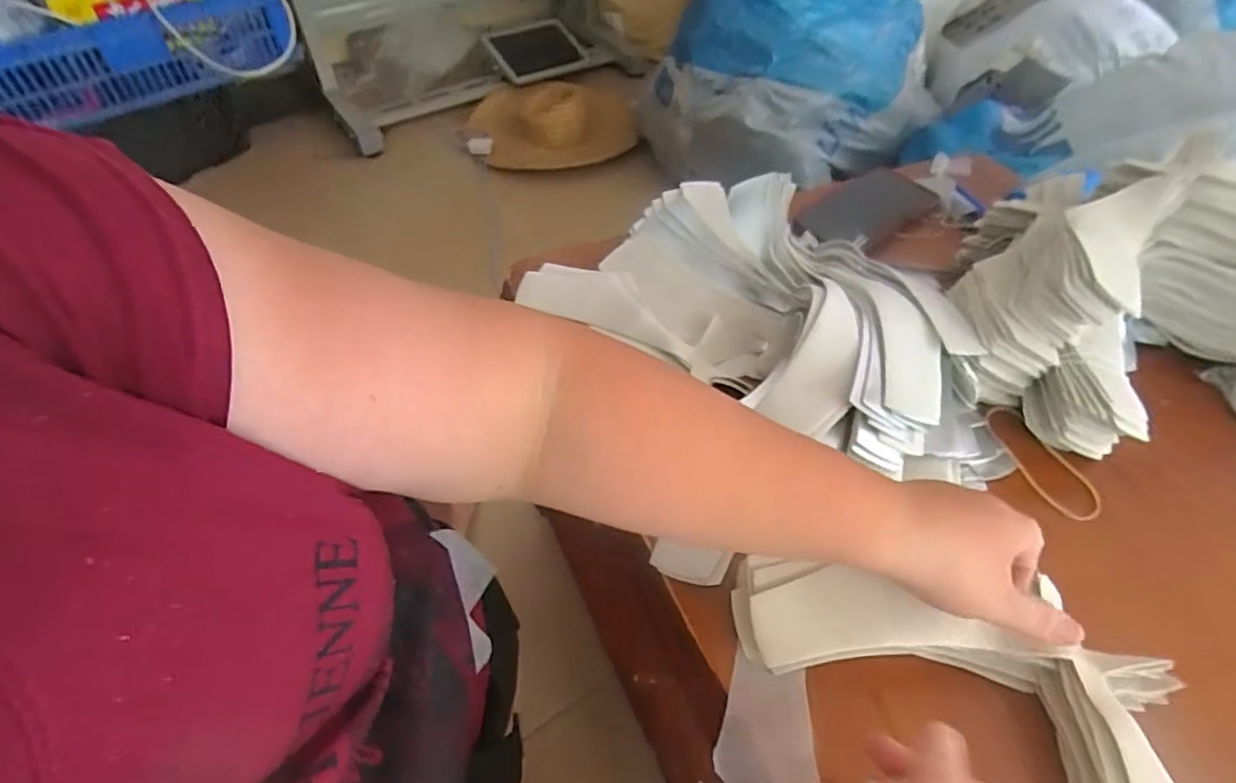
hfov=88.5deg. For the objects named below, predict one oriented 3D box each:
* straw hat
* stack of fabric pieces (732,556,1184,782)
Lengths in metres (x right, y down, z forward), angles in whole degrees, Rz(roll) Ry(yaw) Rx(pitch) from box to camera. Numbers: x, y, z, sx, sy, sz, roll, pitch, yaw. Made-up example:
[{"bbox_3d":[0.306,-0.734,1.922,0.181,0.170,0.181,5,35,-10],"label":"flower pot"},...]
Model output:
[{"bbox_3d":[-0.155,-0.647,1.472,0.361,0.083,0.333,1,51,-2],"label":"straw hat"},{"bbox_3d":[0.207,0.181,0.342,0.168,0.030,0.289,-32,59,-25],"label":"stack of fabric pieces"}]

